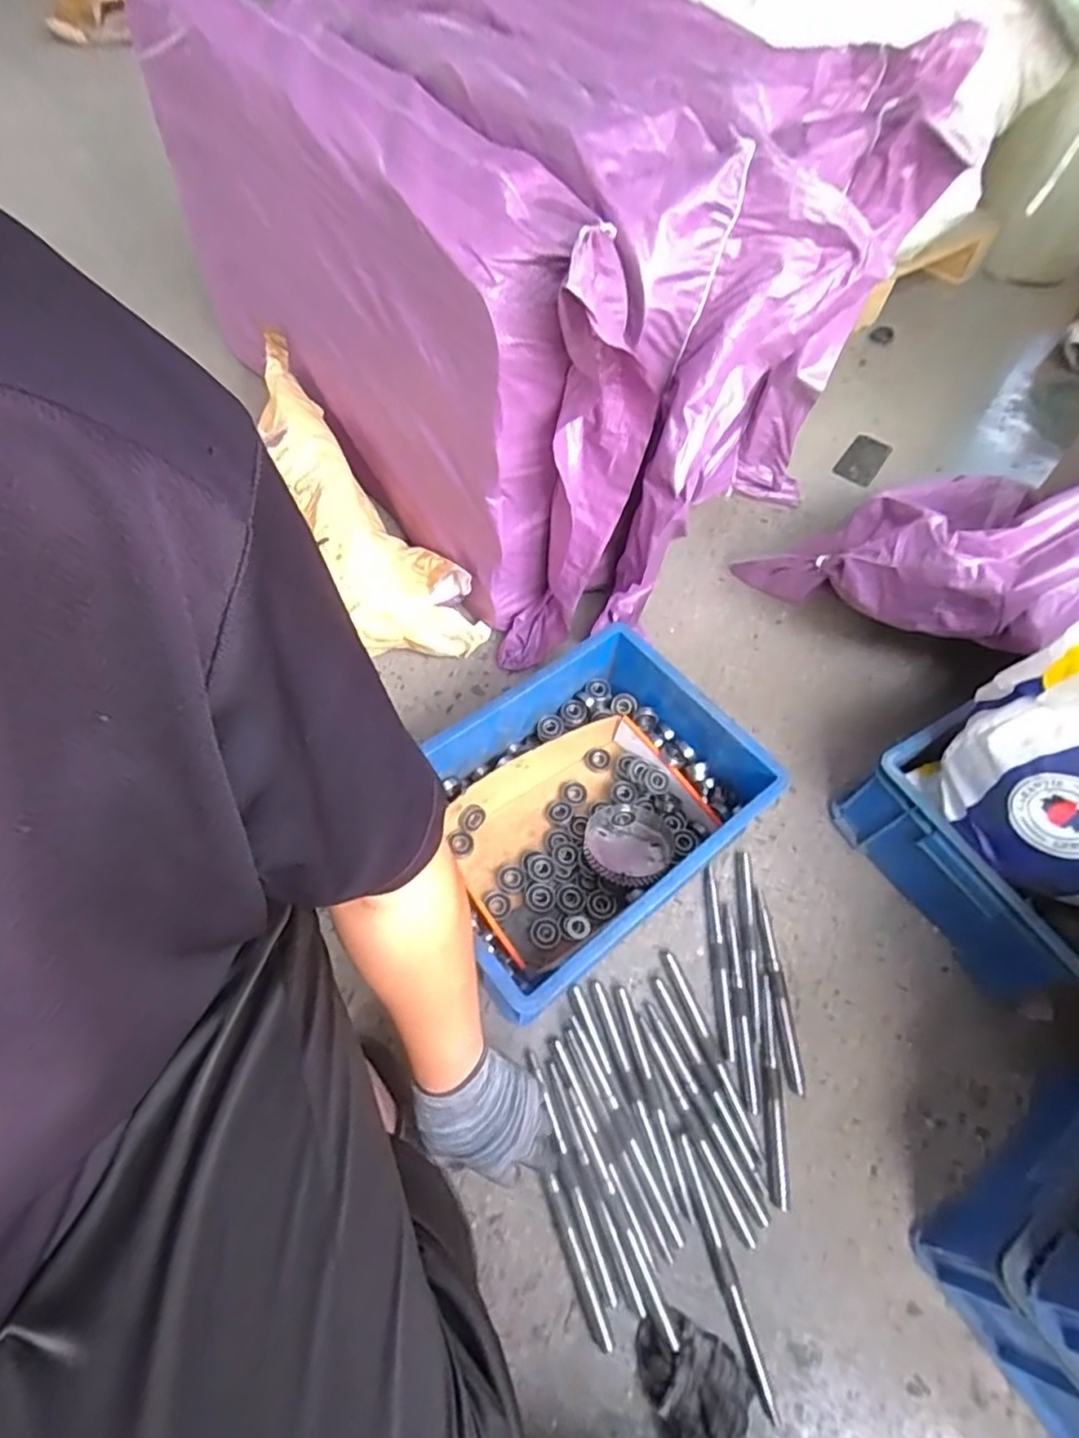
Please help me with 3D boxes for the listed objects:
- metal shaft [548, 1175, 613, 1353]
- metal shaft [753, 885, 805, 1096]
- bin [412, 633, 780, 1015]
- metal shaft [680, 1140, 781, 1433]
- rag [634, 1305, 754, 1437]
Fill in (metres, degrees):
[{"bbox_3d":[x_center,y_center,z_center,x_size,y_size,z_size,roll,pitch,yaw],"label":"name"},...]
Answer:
[{"bbox_3d":[0.036,0.510,0.611,0.012,0.014,0.137,-17,62,-14],"label":"metal shaft"},{"bbox_3d":[0.277,0.306,0.754,0.020,0.011,0.222,1,59,-3],"label":"metal shaft"},{"bbox_3d":[0.051,0.103,0.782,0.368,0.141,0.295,-34,67,-21],"label":"bin"},{"bbox_3d":[0.177,0.522,0.615,0.016,0.010,0.213,-12,61,-11],"label":"metal shaft"},{"bbox_3d":[0.133,0.571,0.558,0.085,0.041,0.092,-21,63,-16],"label":"rag"}]

